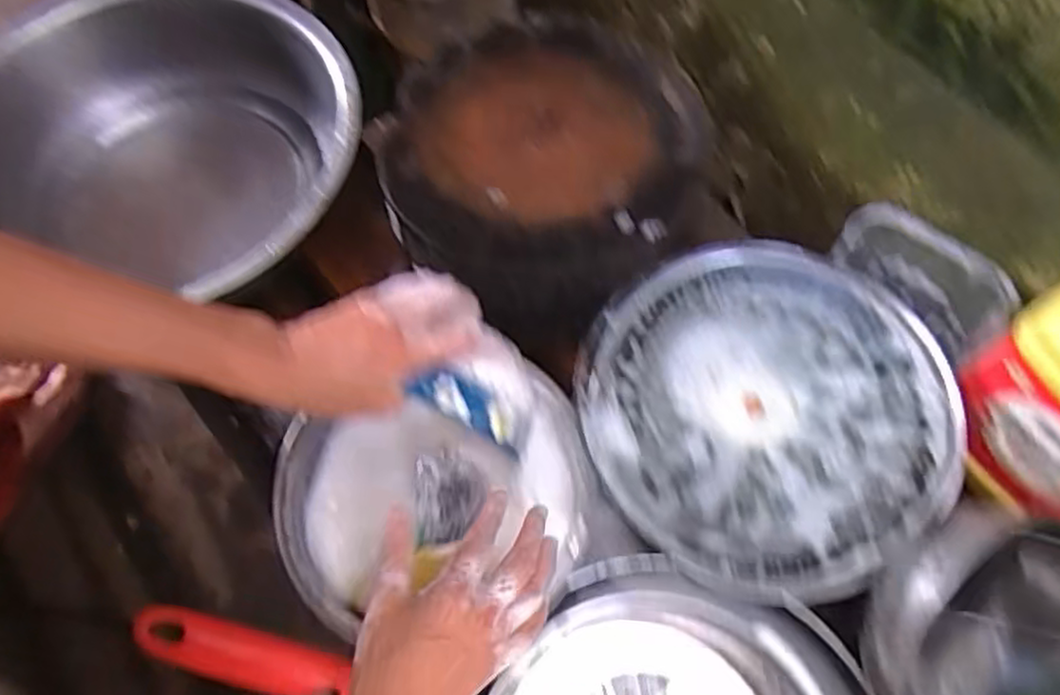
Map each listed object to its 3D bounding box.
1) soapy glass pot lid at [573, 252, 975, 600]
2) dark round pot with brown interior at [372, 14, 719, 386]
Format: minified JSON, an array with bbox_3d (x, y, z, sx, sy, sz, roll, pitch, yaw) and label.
[{"bbox_3d":[0.171,0.047,0.529,0.258,0.039,0.252,-1,65,1],"label":"soapy glass pot lid"},{"bbox_3d":[0.012,-0.135,0.606,0.257,0.132,0.247,-1,65,1],"label":"dark round pot with brown interior"}]

